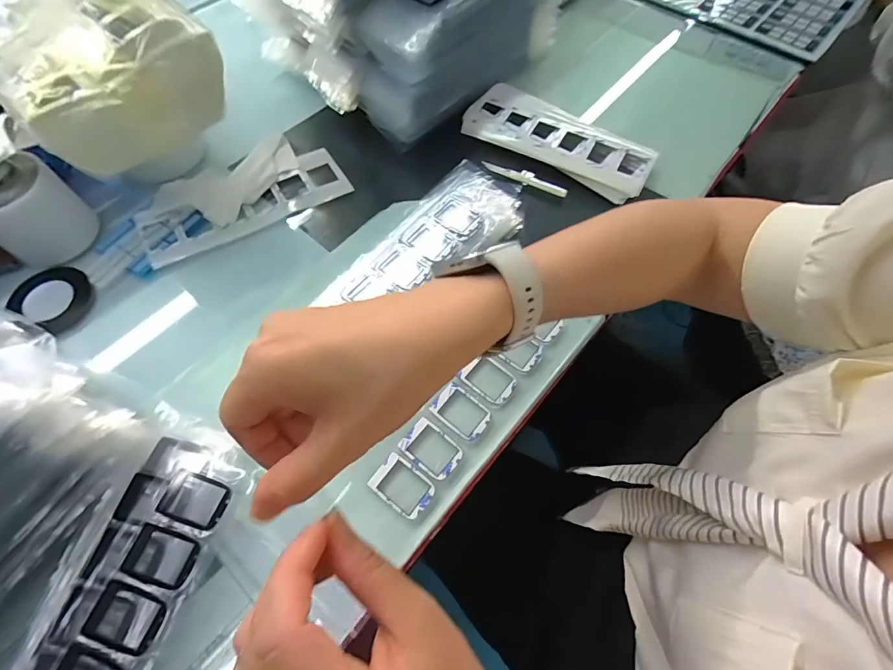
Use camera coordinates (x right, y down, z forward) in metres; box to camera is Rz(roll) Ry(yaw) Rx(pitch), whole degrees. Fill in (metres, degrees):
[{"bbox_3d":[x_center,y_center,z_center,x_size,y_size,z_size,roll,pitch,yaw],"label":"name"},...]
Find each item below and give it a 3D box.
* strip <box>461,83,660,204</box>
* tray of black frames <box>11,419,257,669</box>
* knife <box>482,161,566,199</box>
[{"bbox_3d":[0.141,-0.247,0.538,0.232,0.015,0.102,29,66,14],"label":"strip"},{"bbox_3d":[-0.249,0.209,0.301,0.098,0.016,0.300,17,64,8],"label":"tray of black frames"},{"bbox_3d":[0.093,-0.188,0.516,0.105,0.009,0.014,22,65,11],"label":"knife"}]

